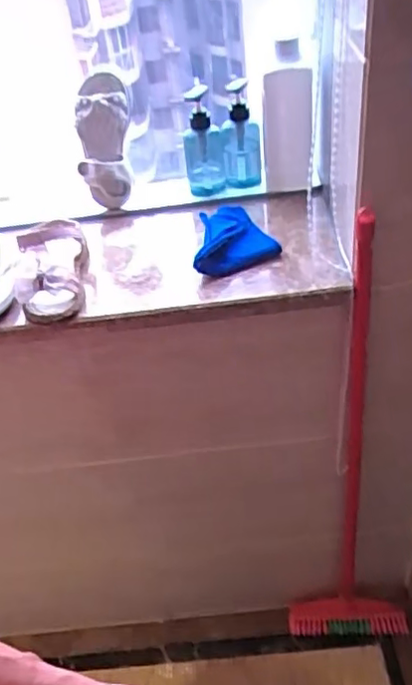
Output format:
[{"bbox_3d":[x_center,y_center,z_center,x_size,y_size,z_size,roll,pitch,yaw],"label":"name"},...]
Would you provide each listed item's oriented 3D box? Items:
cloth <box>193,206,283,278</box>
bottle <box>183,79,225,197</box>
[{"bbox_3d":[0.022,-0.147,0.871,0.127,0.034,0.130,-20,41,-14],"label":"cloth"},{"bbox_3d":[-0.007,-0.309,0.936,0.056,0.189,0.061,-6,39,3],"label":"bottle"}]

